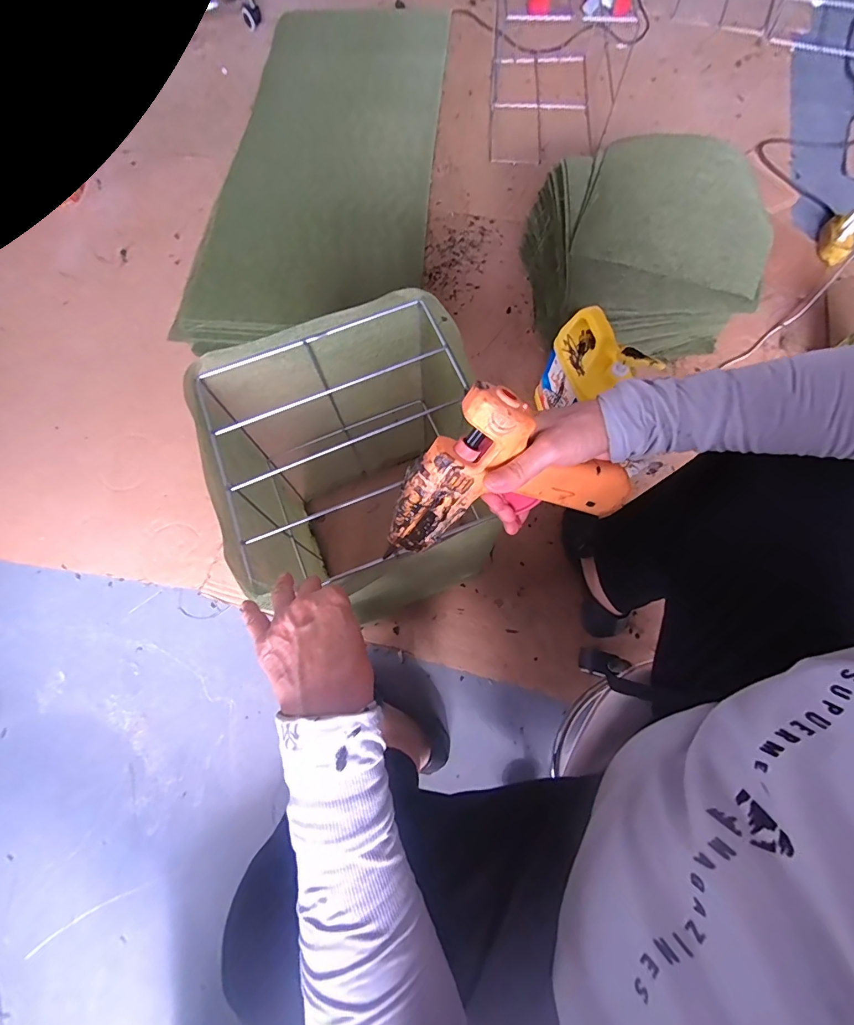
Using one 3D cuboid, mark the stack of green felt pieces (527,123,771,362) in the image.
[{"bbox_3d":[0.423,-0.491,0.878,0.383,0.234,0.349,-9,74,-1],"label":"stack of green felt pieces"}]

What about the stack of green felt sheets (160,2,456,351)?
[{"bbox_3d":[-0.245,-0.851,1.087,0.511,0.069,1.075,6,74,4],"label":"stack of green felt sheets"}]

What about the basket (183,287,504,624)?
[{"bbox_3d":[-0.085,-0.041,0.639,0.291,0.408,0.286,-15,74,-2],"label":"basket"}]

